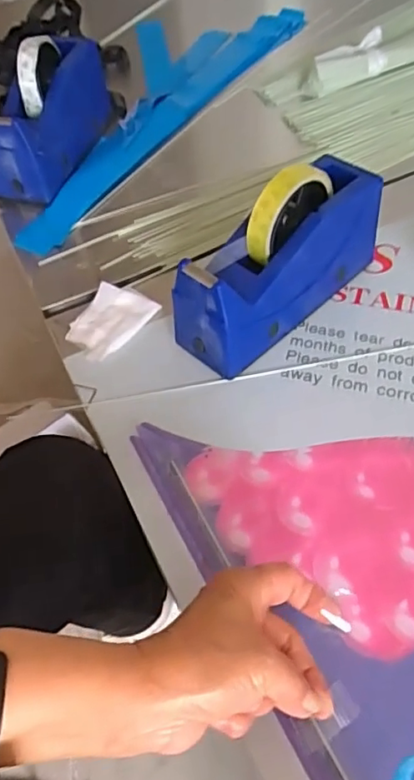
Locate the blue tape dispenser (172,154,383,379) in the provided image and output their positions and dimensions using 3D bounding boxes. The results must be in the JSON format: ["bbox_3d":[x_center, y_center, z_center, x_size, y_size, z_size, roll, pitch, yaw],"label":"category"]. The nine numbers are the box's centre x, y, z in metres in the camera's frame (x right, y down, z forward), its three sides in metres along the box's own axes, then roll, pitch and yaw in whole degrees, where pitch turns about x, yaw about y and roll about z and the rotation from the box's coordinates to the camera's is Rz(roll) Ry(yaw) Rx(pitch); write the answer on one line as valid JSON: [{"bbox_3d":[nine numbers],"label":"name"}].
[{"bbox_3d":[0.065,-0.115,0.491,0.204,0.120,0.065,-38,58,-20],"label":"blue tape dispenser"}]

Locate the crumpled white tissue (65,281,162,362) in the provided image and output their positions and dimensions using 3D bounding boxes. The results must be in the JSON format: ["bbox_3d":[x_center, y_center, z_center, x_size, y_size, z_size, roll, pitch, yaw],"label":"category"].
[{"bbox_3d":[-0.093,-0.065,0.539,0.059,0.013,0.078,27,61,21],"label":"crumpled white tissue"}]

